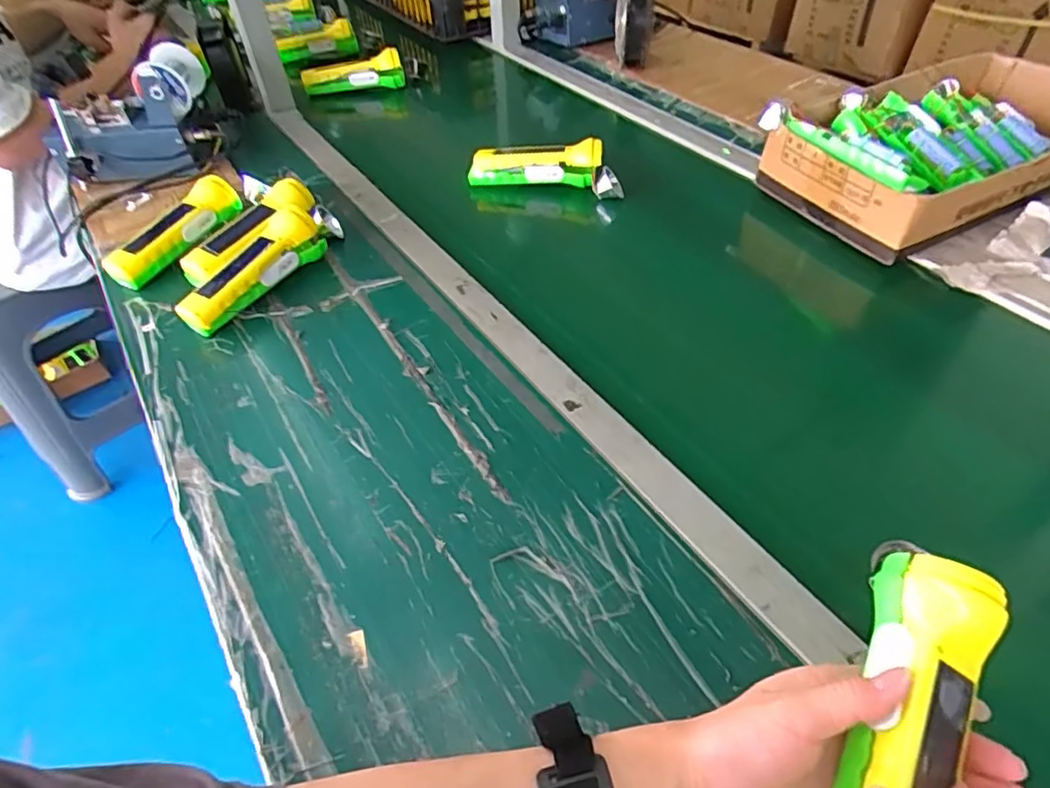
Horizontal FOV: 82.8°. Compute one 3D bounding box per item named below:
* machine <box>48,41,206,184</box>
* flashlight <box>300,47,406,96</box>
[{"bbox_3d":[-0.501,-0.350,0.758,0.188,0.121,0.110,-12,49,-6],"label":"machine"},{"bbox_3d":[-0.272,-0.507,0.943,0.158,0.043,0.038,-16,50,-10],"label":"flashlight"}]

